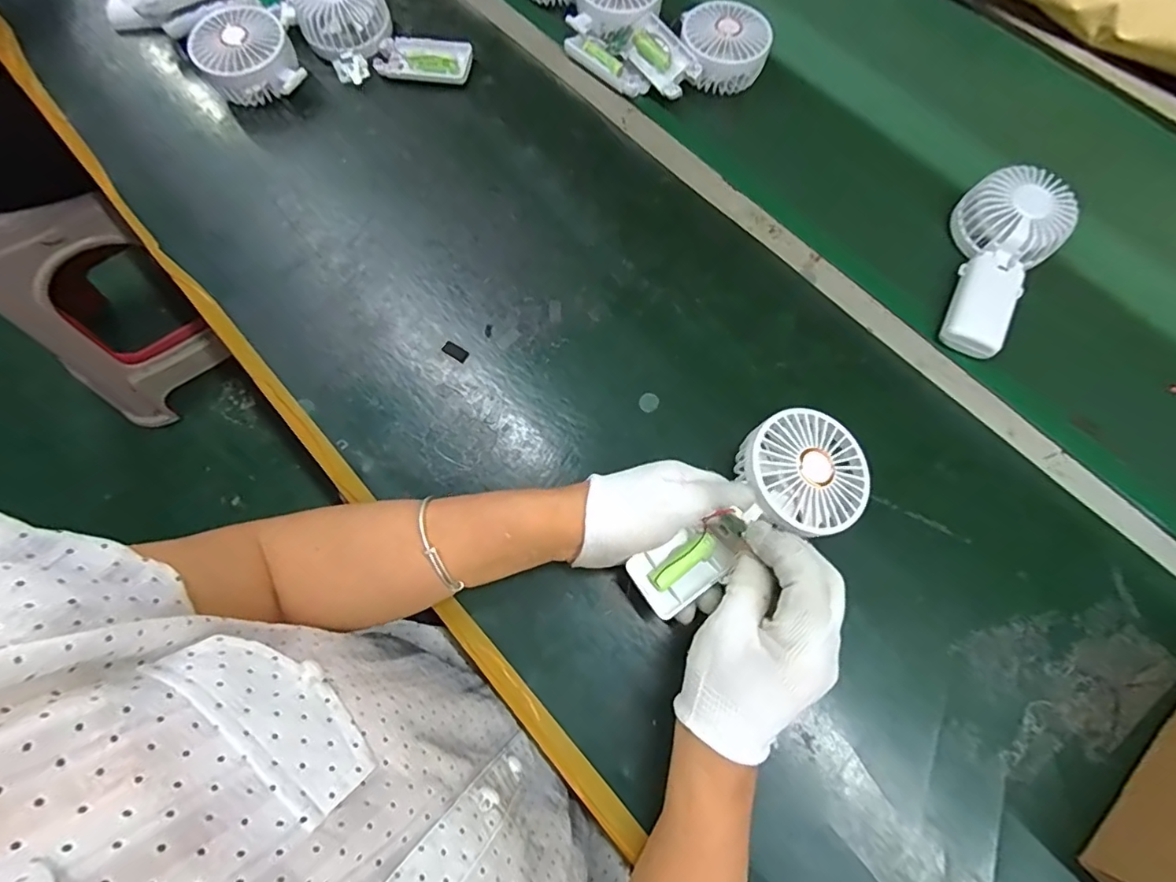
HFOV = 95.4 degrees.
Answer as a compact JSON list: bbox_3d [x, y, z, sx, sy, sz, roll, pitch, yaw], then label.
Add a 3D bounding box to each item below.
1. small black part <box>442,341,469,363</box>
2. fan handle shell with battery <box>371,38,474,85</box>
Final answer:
[{"bbox_3d":[-0.112,-0.076,0.451,0.024,0.004,0.012,32,76,11],"label":"small black part"},{"bbox_3d":[-0.166,-0.384,0.542,0.093,0.023,0.044,15,73,6],"label":"fan handle shell with battery"}]

